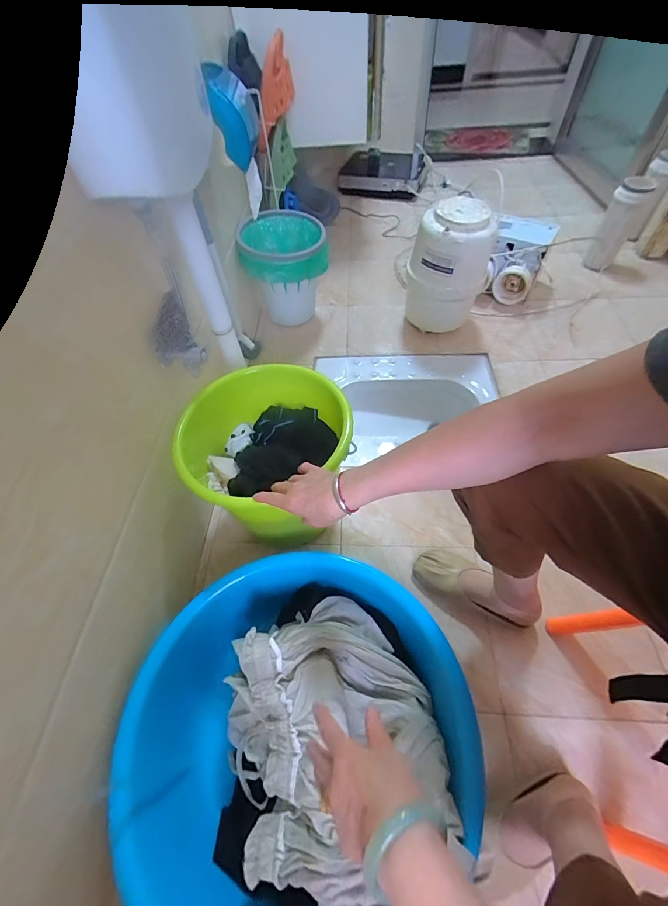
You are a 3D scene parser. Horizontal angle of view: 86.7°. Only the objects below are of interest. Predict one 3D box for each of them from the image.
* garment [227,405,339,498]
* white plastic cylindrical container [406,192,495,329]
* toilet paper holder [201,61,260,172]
[{"bbox_3d":[-0.109,0.002,0.721,0.171,0.073,0.229,19,62,14],"label":"garment"},{"bbox_3d":[0.343,-0.552,1.065,0.215,0.311,0.172,15,61,12],"label":"white plastic cylindrical container"},{"bbox_3d":[-0.200,-0.689,0.721,0.068,0.146,0.130,-4,59,1],"label":"toilet paper holder"}]

